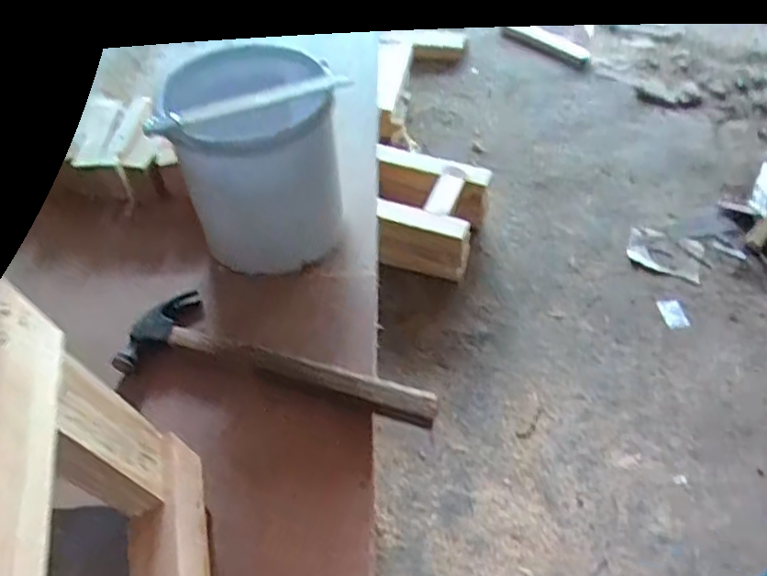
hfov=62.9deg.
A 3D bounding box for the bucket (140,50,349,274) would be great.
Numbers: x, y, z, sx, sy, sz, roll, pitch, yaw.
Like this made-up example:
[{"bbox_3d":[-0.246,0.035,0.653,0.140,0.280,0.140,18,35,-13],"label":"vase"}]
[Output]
[{"bbox_3d":[-0.133,-0.139,0.705,0.165,0.193,0.173,-2,51,2],"label":"bucket"}]

